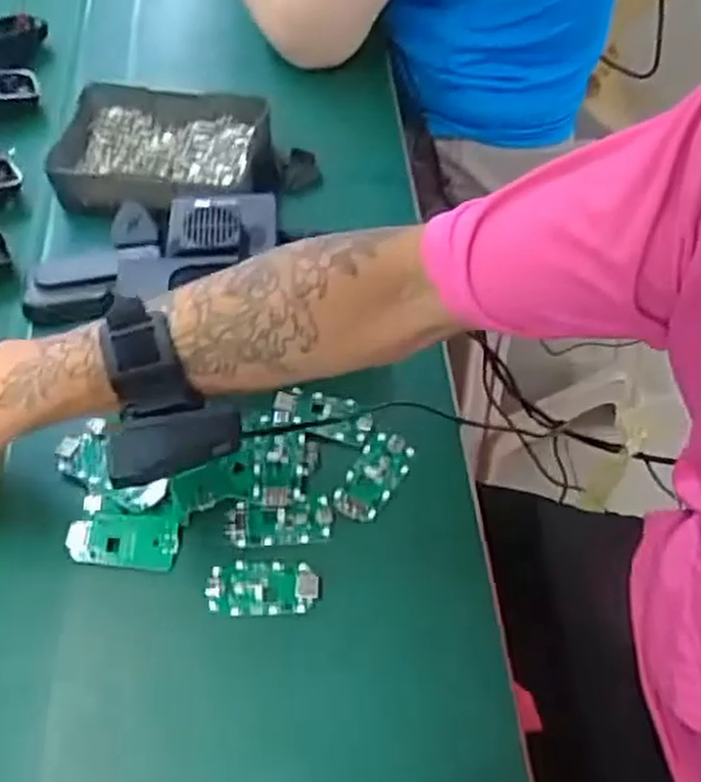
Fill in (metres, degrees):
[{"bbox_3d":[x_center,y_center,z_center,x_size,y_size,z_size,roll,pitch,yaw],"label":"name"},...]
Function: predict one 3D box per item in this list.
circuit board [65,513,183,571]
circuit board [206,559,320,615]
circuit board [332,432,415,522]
[{"bbox_3d":[-0.136,0.089,0.466,0.065,0.006,0.032,0,56,5],"label":"circuit board"},{"bbox_3d":[-0.051,0.113,0.451,0.063,0.005,0.032,-3,56,2],"label":"circuit board"},{"bbox_3d":[0.015,0.052,0.492,0.031,0.004,0.063,23,61,18],"label":"circuit board"}]

